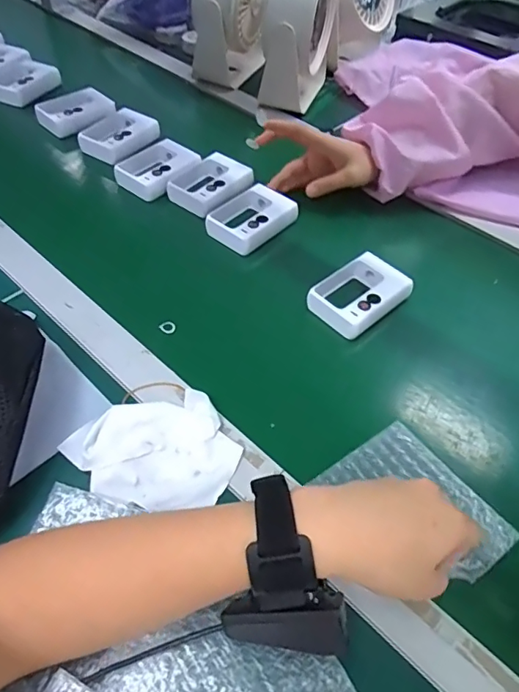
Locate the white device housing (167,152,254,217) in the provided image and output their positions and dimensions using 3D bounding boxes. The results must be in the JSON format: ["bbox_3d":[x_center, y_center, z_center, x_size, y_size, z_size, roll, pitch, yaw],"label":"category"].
[{"bbox_3d":[-0.062,-0.203,0.622,0.075,0.020,0.101,30,55,20],"label":"white device housing"}]

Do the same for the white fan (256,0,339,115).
[{"bbox_3d":[0.055,-0.444,0.720,0.068,0.190,0.149,18,52,12],"label":"white fan"}]

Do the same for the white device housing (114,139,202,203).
[{"bbox_3d":[-0.132,-0.231,0.639,0.076,0.021,0.104,30,55,21],"label":"white device housing"}]

